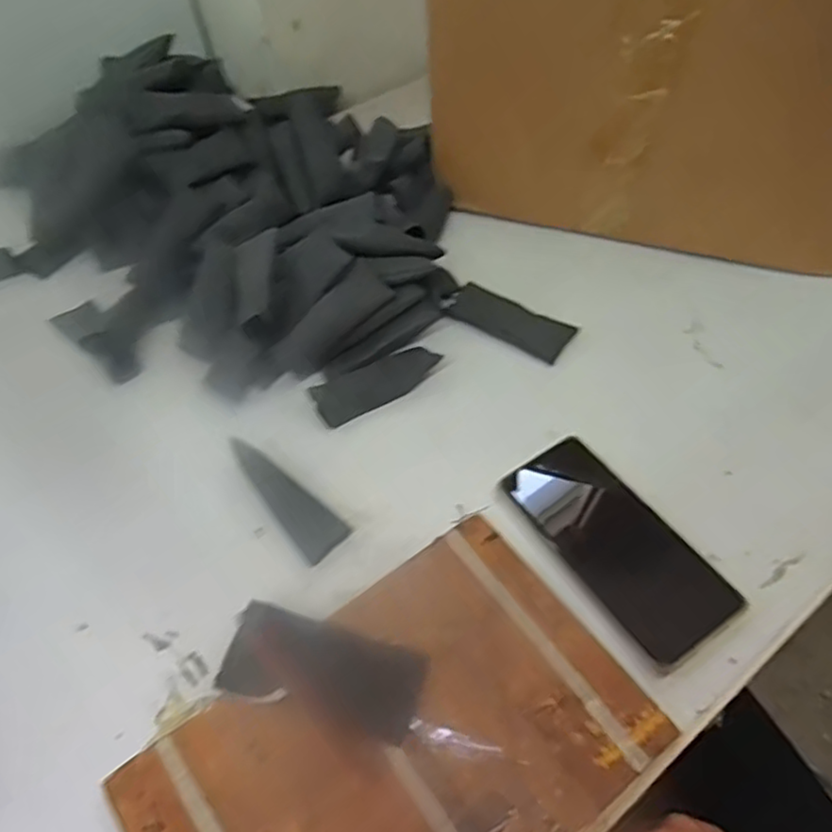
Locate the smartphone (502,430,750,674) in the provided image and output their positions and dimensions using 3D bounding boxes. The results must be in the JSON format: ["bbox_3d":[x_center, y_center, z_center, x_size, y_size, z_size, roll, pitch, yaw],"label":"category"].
[{"bbox_3d":[0.132,0.081,0.450,0.072,0.008,0.158,-29,59,-18],"label":"smartphone"}]

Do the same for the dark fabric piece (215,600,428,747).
[{"bbox_3d":[-0.055,0.150,0.402,0.117,0.010,0.051,14,58,9],"label":"dark fabric piece"}]

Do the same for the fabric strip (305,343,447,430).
[{"bbox_3d":[-0.031,-0.027,0.540,0.101,0.008,0.036,-25,74,-10],"label":"fabric strip"}]

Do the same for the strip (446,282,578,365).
[{"bbox_3d":[0.080,-0.083,0.582,0.103,0.005,0.041,26,59,18],"label":"strip"}]

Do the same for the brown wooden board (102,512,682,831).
[{"bbox_3d":[-0.011,0.189,0.376,0.268,0.005,0.174,-32,60,-20],"label":"brown wooden board"}]

